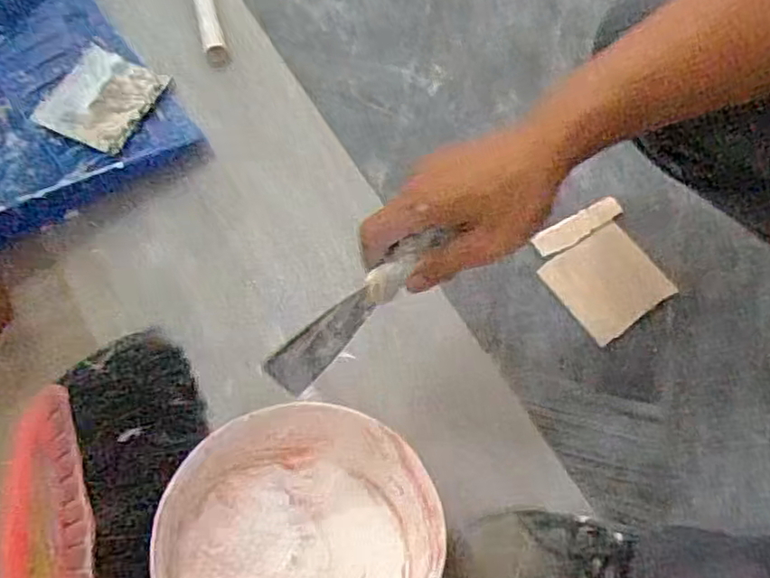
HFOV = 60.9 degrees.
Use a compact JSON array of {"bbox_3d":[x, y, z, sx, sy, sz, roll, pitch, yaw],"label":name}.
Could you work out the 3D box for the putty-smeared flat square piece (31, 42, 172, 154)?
[{"bbox_3d":[-0.298,-0.202,0.689,0.101,0.012,0.109,26,72,7],"label":"putty-smeared flat square piece"}]

